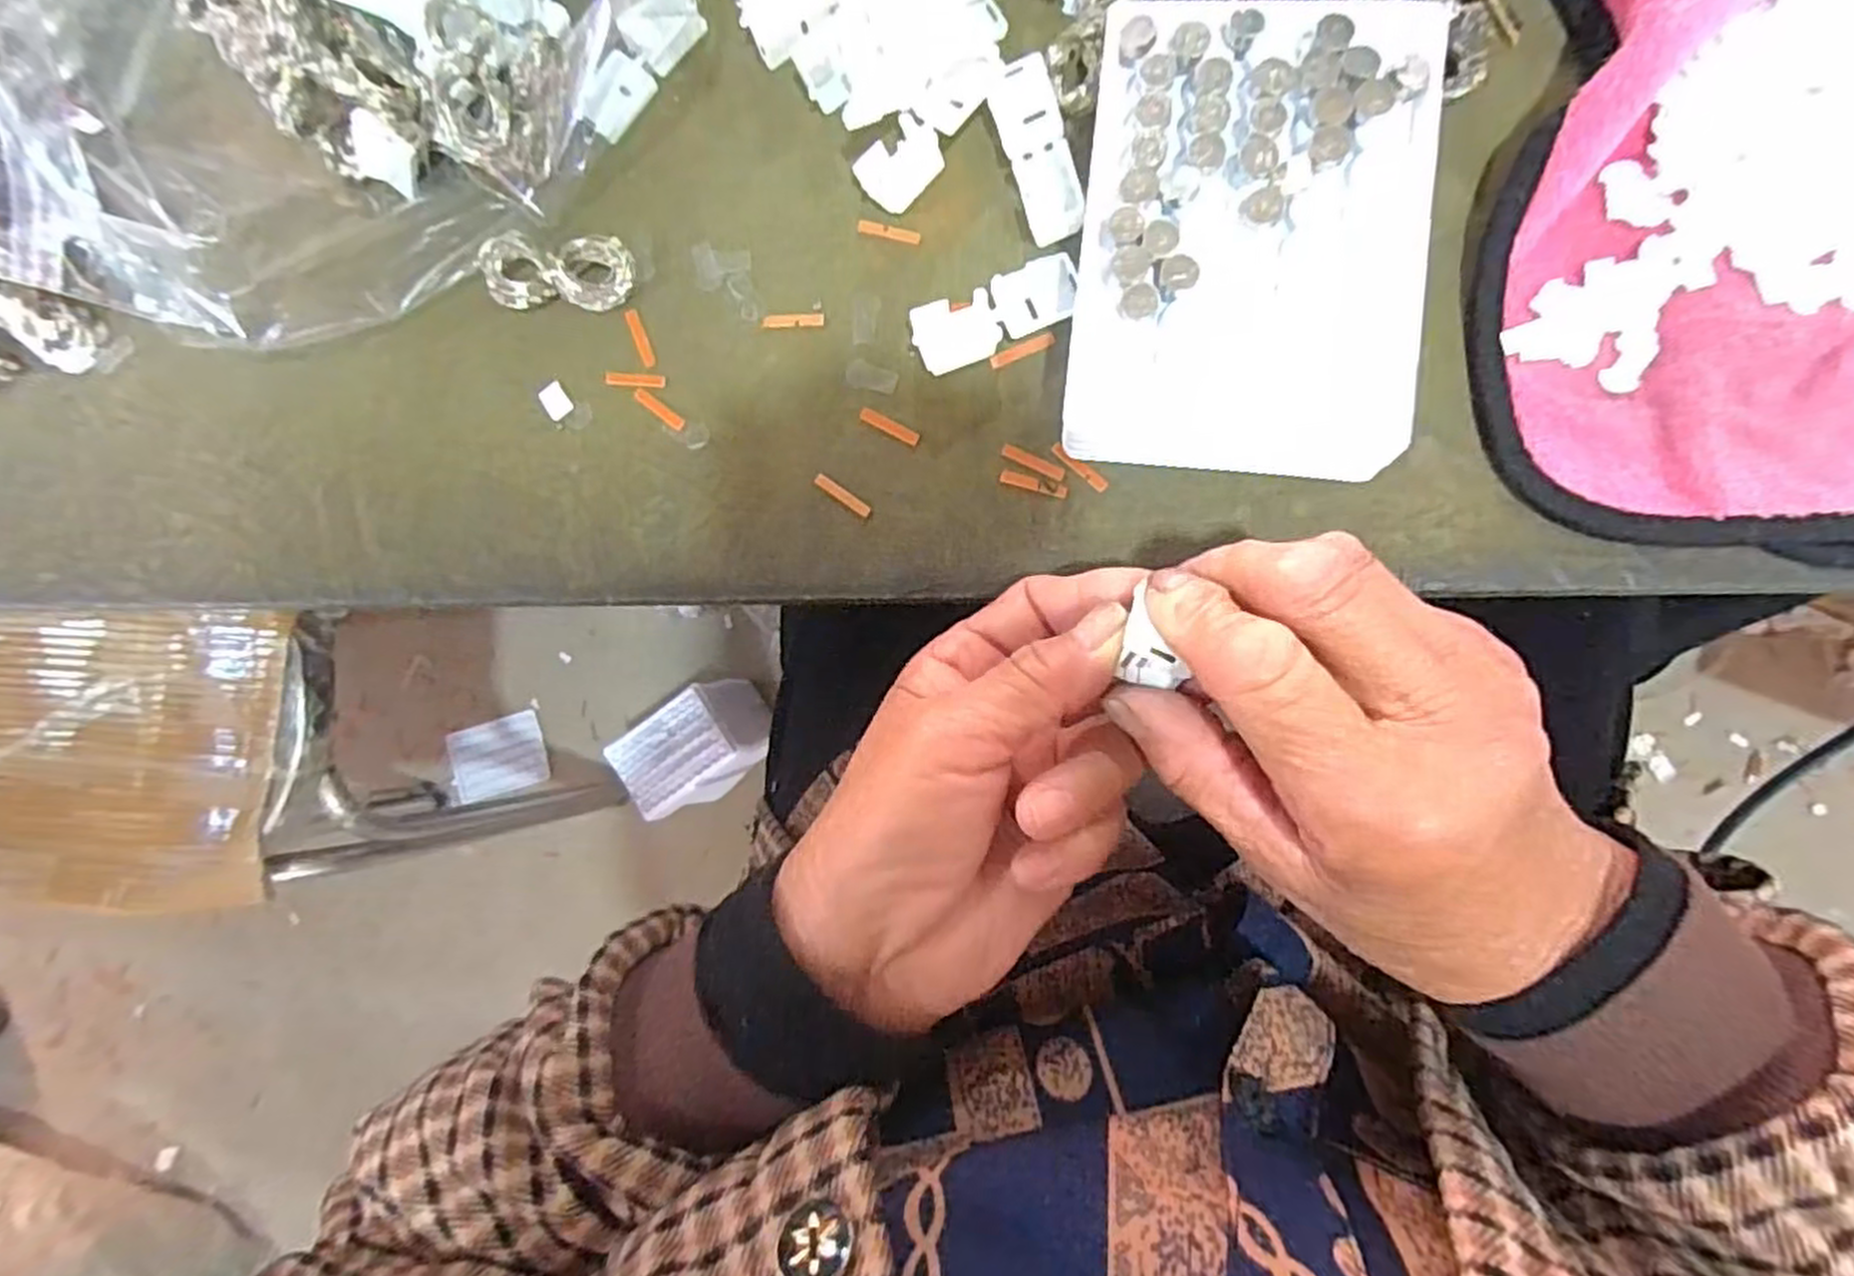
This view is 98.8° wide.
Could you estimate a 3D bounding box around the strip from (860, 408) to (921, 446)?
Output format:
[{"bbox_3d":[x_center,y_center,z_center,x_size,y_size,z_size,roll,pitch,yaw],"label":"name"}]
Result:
[{"bbox_3d":[-0.013,-0.071,0.266,0.022,0.004,0.004,27,94,8],"label":"strip"}]

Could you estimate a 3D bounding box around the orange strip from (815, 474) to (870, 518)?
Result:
[{"bbox_3d":[-0.029,-0.048,0.267,0.022,0.004,0.004,35,95,7],"label":"orange strip"}]

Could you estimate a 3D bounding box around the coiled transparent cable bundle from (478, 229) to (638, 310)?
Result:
[{"bbox_3d":[-0.129,-0.129,0.277,0.047,0.016,0.024,4,91,9],"label":"coiled transparent cable bundle"}]

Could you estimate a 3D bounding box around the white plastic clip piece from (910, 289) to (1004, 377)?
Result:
[{"bbox_3d":[0.010,-0.100,0.261,0.027,0.011,0.020,-20,87,8],"label":"white plastic clip piece"}]

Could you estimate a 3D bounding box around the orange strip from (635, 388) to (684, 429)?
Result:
[{"bbox_3d":[-0.094,-0.080,0.277,0.022,0.004,0.004,39,95,7],"label":"orange strip"}]

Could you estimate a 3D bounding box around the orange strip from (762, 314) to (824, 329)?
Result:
[{"bbox_3d":[-0.046,-0.109,0.274,0.022,0.004,0.004,1,93,8],"label":"orange strip"}]

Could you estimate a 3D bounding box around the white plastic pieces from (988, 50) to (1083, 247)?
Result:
[{"bbox_3d":[0.036,-0.160,0.261,0.020,0.007,0.056,-15,88,8],"label":"white plastic pieces"}]

